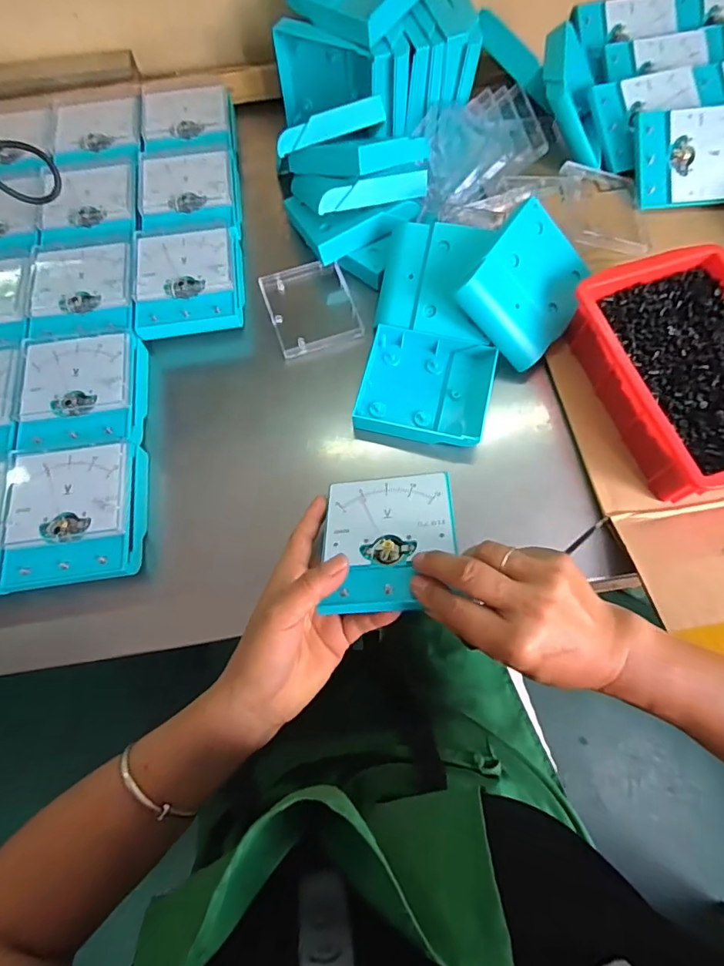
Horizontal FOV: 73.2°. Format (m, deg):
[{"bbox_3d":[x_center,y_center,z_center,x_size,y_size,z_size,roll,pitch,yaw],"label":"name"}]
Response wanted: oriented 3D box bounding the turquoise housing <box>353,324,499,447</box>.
[{"bbox_3d":[0.059,-0.090,0.454,0.117,0.023,0.106,15,70,7],"label":"turquoise housing"}]

